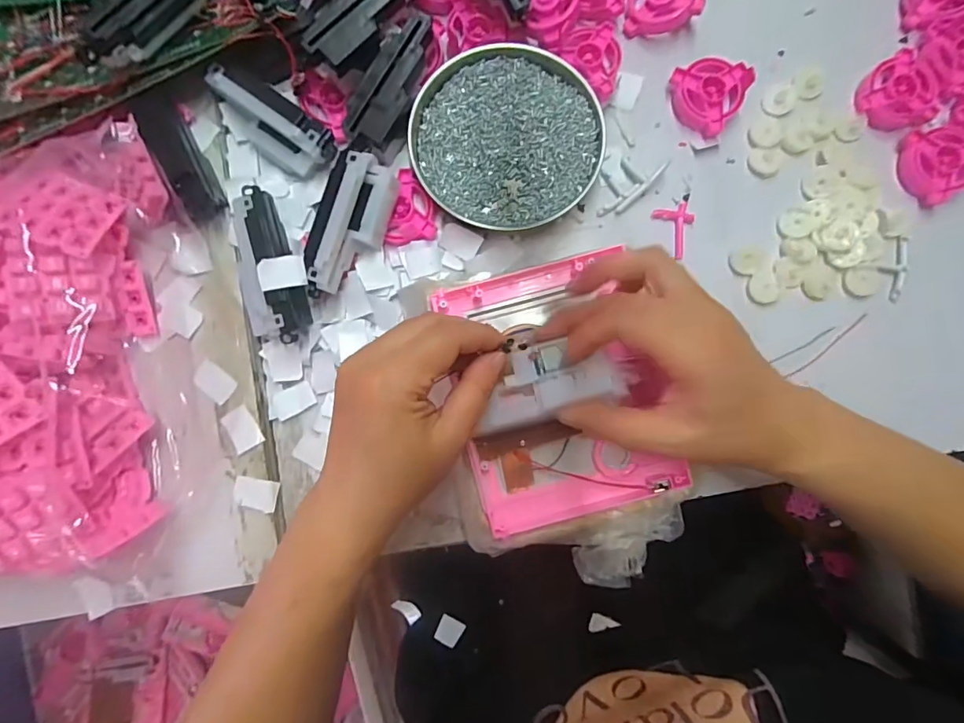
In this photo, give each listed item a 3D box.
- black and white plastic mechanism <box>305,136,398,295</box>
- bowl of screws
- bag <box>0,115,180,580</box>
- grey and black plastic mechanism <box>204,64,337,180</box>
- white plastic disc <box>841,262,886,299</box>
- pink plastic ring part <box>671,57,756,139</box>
[{"bbox_3d":[-0.089,-0.097,0.327,0.037,0.034,0.109,20,86,1],"label":"black and white plastic mechanism"},{"bbox_3d":[0.018,-0.163,0.346,0.134,0.019,0.126,0,86,0],"label":"bowl of screws"},{"bbox_3d":[-0.297,-0.005,0.294,0.168,0.078,0.256,-2,86,-1],"label":"bag"},{"bbox_3d":[-0.152,-0.175,0.336,0.093,0.024,0.039,42,86,3],"label":"grey and black plastic mechanism"},{"bbox_3d":[0.277,-0.059,0.343,0.023,0.007,0.024,0,86,0],"label":"white plastic disc"},{"bbox_3d":[0.169,-0.202,0.349,0.052,0.019,0.051,0,86,0],"label":"pink plastic ring part"}]

